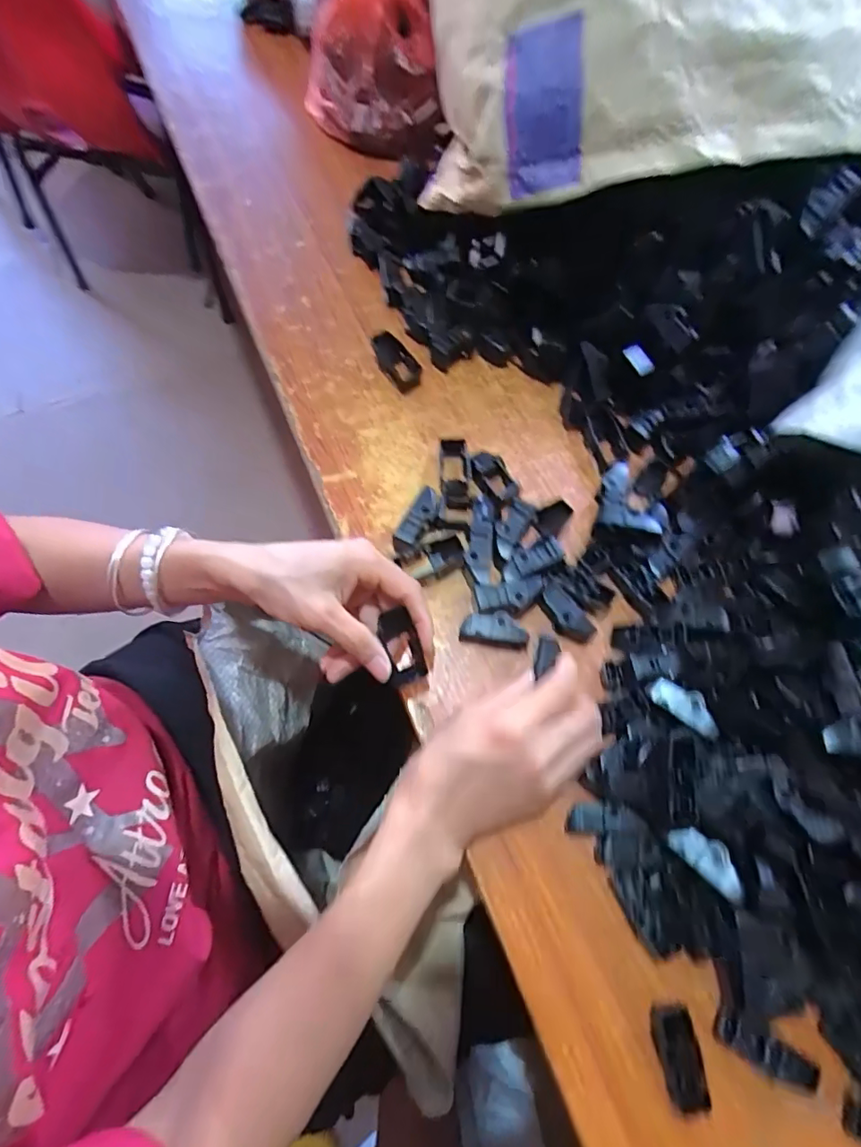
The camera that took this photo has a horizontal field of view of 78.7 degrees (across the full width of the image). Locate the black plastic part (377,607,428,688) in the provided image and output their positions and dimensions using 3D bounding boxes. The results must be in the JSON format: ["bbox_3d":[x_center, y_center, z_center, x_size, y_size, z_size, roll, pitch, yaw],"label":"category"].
[{"bbox_3d":[-0.018,0.047,0.332,0.023,0.013,0.048,-13,100,-5],"label":"black plastic part"}]

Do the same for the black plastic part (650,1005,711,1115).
[{"bbox_3d":[0.130,0.253,0.273,0.017,0.019,0.047,-10,69,-4],"label":"black plastic part"}]

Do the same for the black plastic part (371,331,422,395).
[{"bbox_3d":[-0.026,-0.179,0.444,0.027,0.020,0.055,-29,71,-11],"label":"black plastic part"}]

